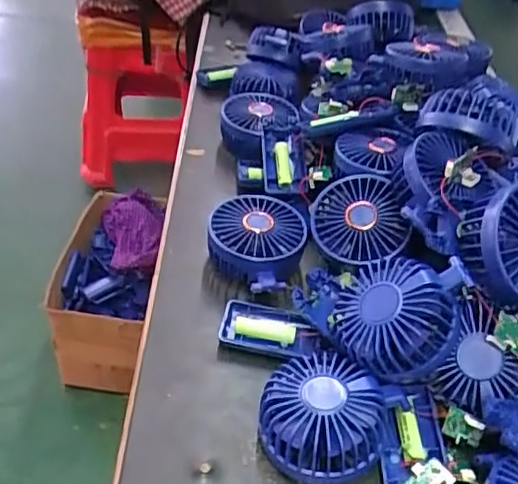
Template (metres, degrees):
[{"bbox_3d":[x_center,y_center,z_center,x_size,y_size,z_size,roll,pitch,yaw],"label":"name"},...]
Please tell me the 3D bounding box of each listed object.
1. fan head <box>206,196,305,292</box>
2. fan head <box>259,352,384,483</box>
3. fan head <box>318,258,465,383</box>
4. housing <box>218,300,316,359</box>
[{"bbox_3d":[0.003,-0.004,0.538,0.079,0.043,0.084,4,42,-4],"label":"fan head"},{"bbox_3d":[0.043,0.120,0.415,0.079,0.045,0.081,4,42,-4],"label":"fan head"},{"bbox_3d":[0.096,0.050,0.438,0.085,0.038,0.090,16,79,40],"label":"fan head"},{"bbox_3d":[0.007,0.073,0.496,0.075,0.012,0.046,12,42,6],"label":"housing"}]

